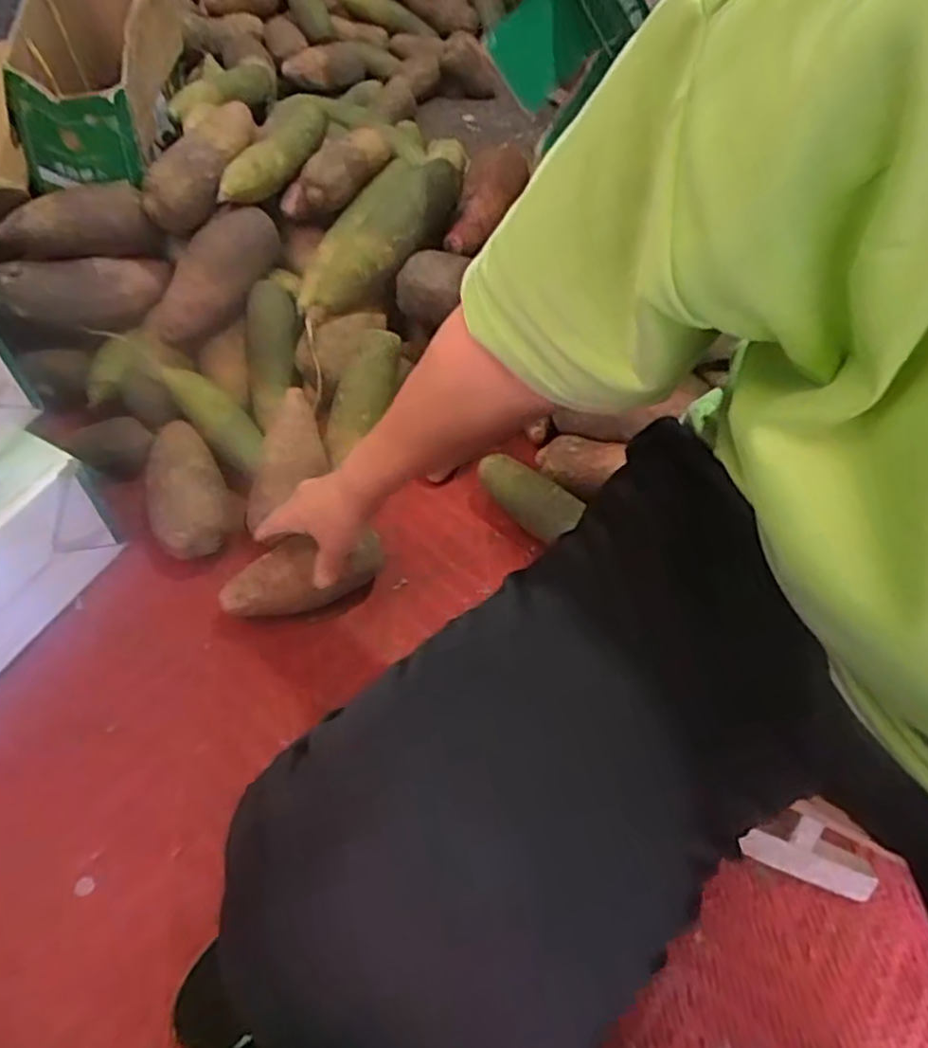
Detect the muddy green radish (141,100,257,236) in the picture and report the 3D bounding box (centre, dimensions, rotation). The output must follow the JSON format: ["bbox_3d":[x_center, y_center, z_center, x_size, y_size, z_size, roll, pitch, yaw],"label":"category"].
[{"bbox_3d":[-0.289,-0.396,0.771,0.077,0.070,0.162,12,57,3],"label":"muddy green radish"}]

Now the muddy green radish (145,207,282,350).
[{"bbox_3d":[-0.278,-0.272,0.770,0.181,0.067,0.056,-48,69,5],"label":"muddy green radish"}]

